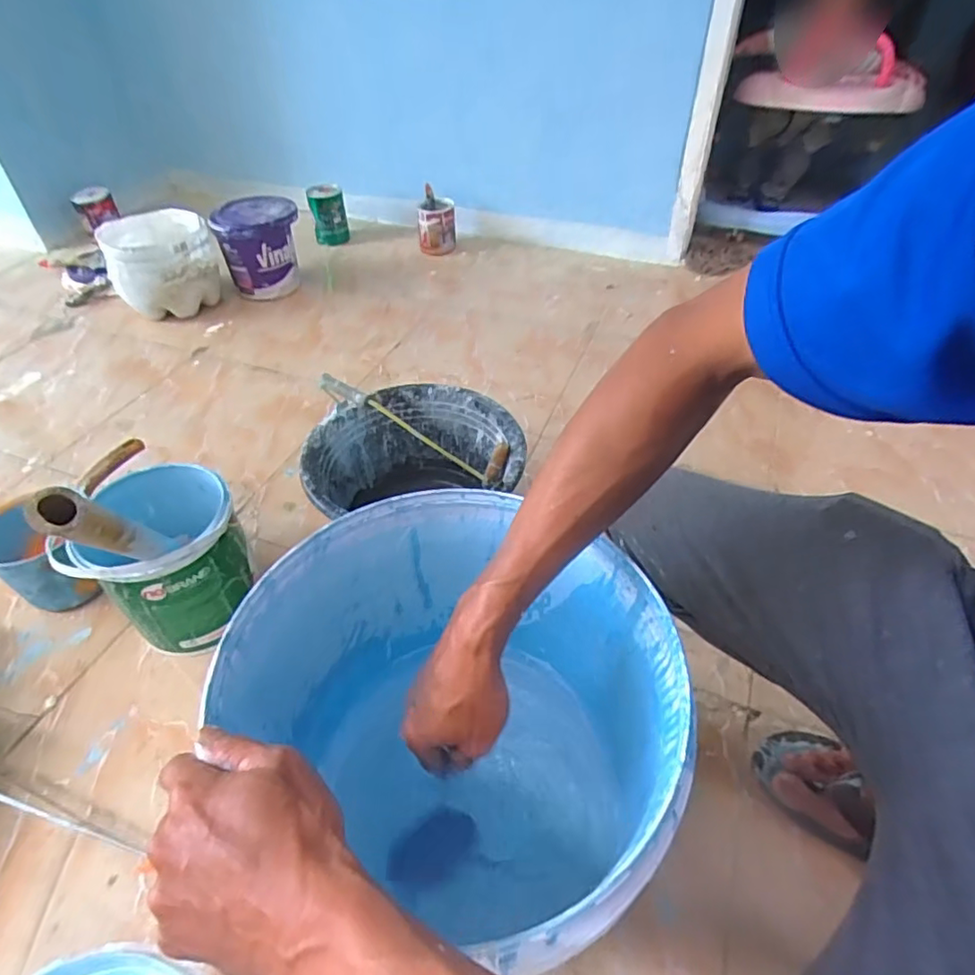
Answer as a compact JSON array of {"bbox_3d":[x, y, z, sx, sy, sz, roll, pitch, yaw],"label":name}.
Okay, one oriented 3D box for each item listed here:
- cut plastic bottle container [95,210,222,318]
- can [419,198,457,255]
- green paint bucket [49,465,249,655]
[{"bbox_3d":[-0.766,-0.528,1.404,0.238,0.171,0.324,-21,48,-19],"label":"cut plastic bottle container"},{"bbox_3d":[-0.140,-0.708,1.609,0.105,0.137,0.103,-3,44,-2],"label":"can"},{"bbox_3d":[-0.399,0.089,0.771,0.162,0.204,0.188,-14,46,-13],"label":"green paint bucket"}]

